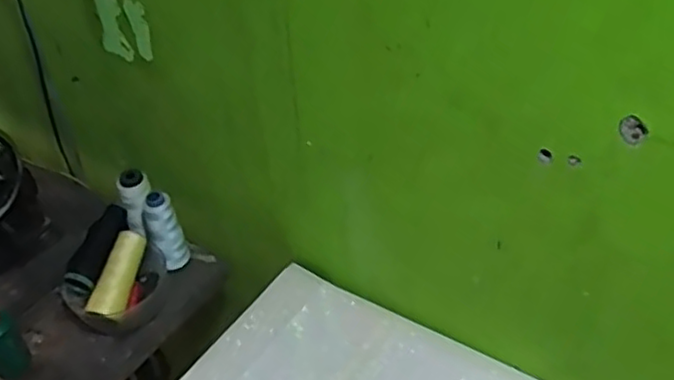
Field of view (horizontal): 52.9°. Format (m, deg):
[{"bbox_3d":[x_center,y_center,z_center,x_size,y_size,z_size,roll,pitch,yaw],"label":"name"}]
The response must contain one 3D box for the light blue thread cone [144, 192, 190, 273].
[{"bbox_3d":[-0.216,0.058,0.860,0.039,0.121,0.033,-18,42,-15],"label":"light blue thread cone"}]

